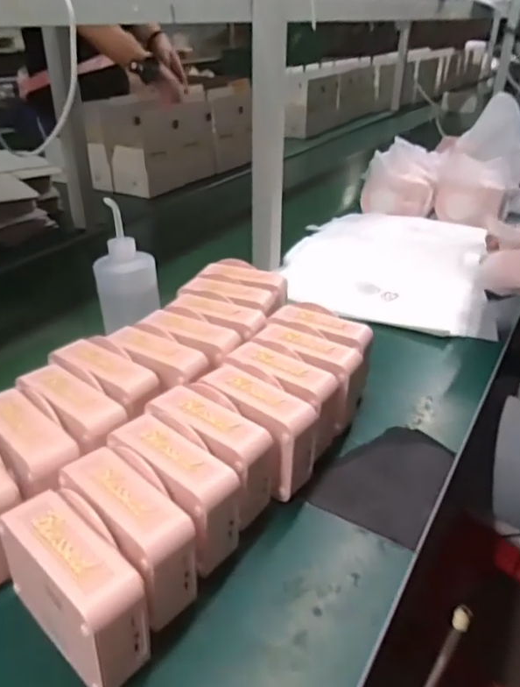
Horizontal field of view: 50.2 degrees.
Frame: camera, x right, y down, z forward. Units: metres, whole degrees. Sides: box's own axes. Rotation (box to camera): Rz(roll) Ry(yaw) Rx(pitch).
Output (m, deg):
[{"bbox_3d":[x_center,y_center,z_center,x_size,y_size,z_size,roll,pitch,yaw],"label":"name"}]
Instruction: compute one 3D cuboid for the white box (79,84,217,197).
[{"bbox_3d":[-0.293,-0.528,1.462,0.198,0.196,0.328,18,35,26],"label":"white box"}]

